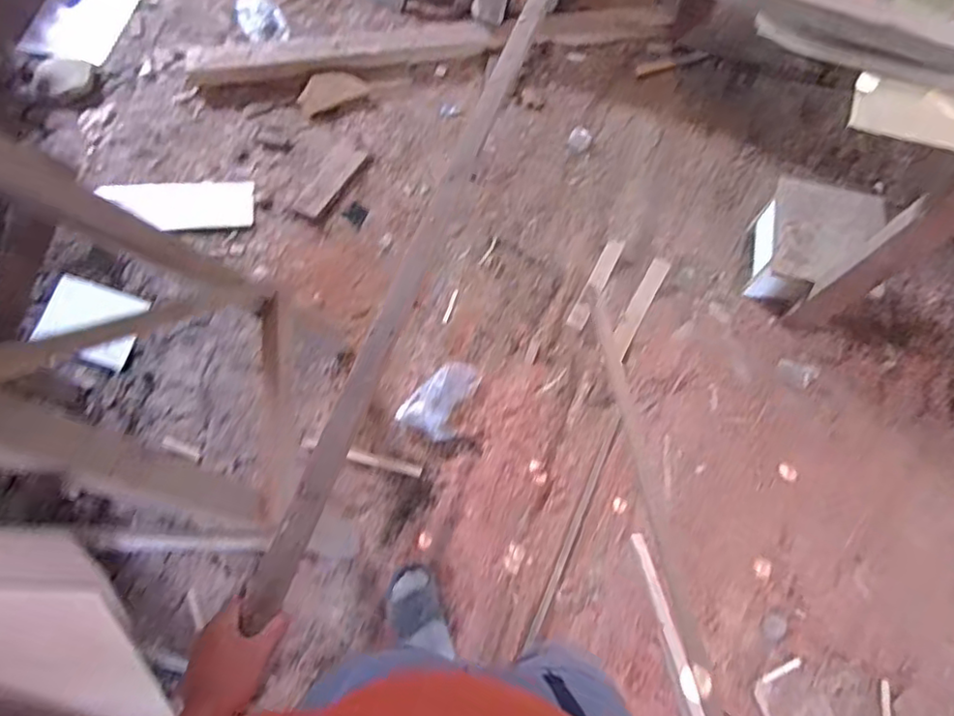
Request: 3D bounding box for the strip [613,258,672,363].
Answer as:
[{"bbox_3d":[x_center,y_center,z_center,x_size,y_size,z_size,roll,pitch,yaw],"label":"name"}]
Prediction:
[{"bbox_3d":[0.456,-0.144,1.721,0.053,0.024,0.312,28,74,8],"label":"strip"}]

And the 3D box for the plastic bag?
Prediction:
[{"bbox_3d":[-0.096,0.101,1.602,0.150,0.048,0.207,25,74,7],"label":"plastic bag"}]

